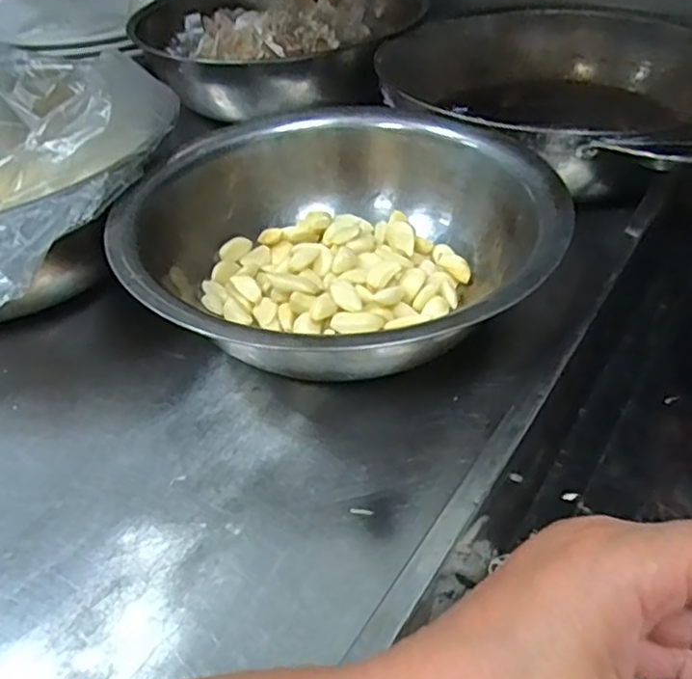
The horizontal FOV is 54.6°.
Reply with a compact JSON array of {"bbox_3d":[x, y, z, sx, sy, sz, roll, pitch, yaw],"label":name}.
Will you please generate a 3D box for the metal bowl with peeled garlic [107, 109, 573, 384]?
[{"bbox_3d":[-0.002,-0.055,0.443,0.263,0.085,0.259,-3,40,2],"label":"metal bowl with peeled garlic"}]

